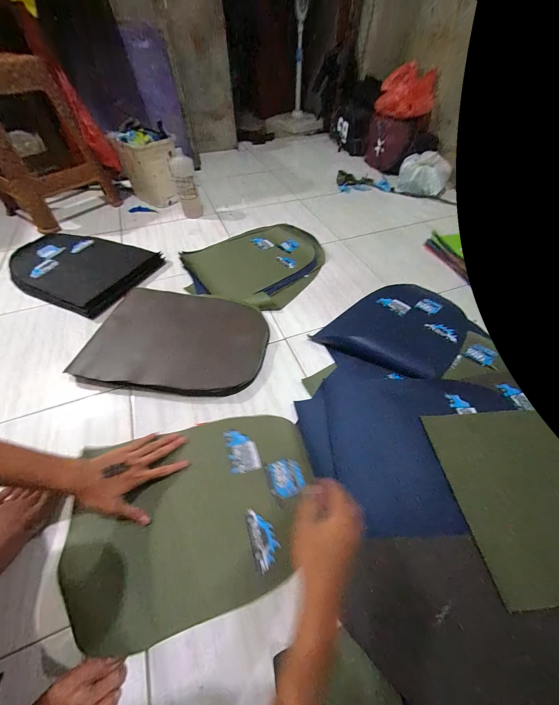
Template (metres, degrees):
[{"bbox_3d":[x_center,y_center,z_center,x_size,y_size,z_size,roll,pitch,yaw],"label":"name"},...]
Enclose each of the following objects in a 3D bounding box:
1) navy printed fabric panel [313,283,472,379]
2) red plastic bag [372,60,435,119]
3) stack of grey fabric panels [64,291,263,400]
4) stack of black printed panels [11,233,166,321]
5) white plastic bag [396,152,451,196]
[{"bbox_3d":[0.326,-0.084,0.746,0.313,0.020,0.364,30,57,23],"label":"navy printed fabric panel"},{"bbox_3d":[0.623,-1.283,1.335,0.257,0.170,0.156,13,52,11],"label":"red plastic bag"},{"bbox_3d":[-0.253,-0.040,0.696,0.434,0.044,0.312,5,51,5],"label":"stack of grey fabric panels"},{"bbox_3d":[-0.660,-0.290,0.901,0.479,0.035,0.334,20,54,16],"label":"stack of black printed panels"},{"bbox_3d":[0.665,-0.816,1.260,0.215,0.140,0.131,17,53,14],"label":"white plastic bag"}]

